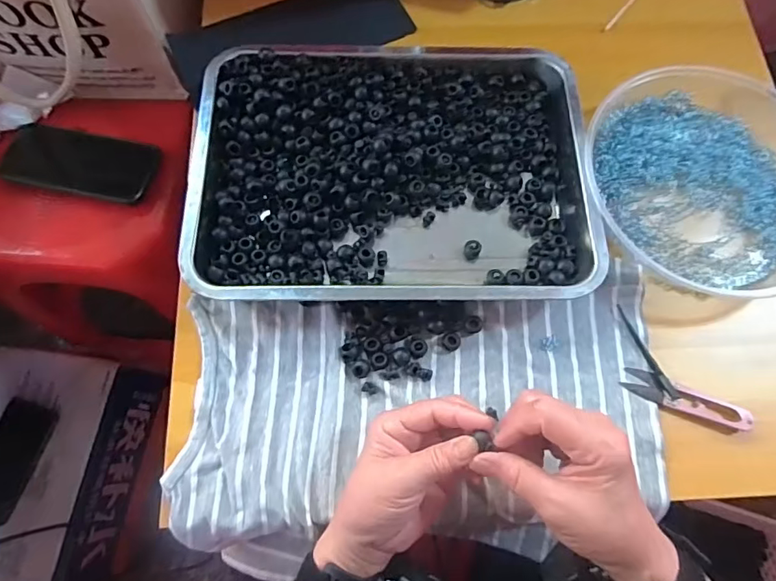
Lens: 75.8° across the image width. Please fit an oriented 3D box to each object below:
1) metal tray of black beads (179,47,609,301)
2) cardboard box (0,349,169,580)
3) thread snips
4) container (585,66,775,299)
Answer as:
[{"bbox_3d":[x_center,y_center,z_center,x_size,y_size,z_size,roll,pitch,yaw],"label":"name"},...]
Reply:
[{"bbox_3d":[0.004,-0.108,0.448,0.336,0.043,0.250,-1,72,-1],"label":"metal tray of black beads"},{"bbox_3d":[-0.500,0.267,0.750,0.222,0.126,0.320,10,72,2],"label":"cardboard box"},{"bbox_3d":[0.245,0.089,0.408,0.099,0.011,0.022,20,73,6],"label":"thread snips"},{"bbox_3d":[0.290,-0.108,0.456,0.232,0.041,0.231,-3,72,-2],"label":"container"}]

